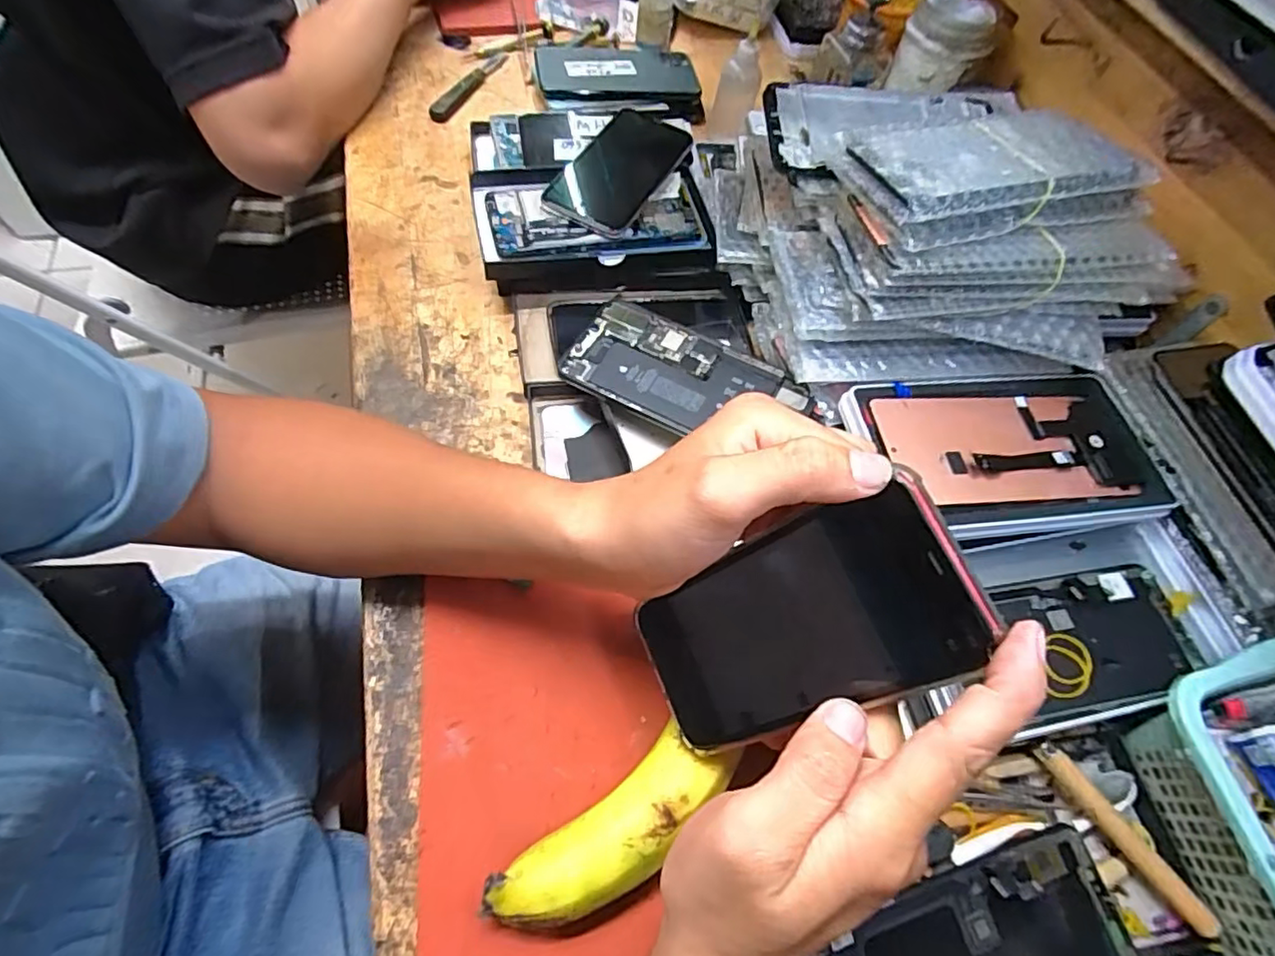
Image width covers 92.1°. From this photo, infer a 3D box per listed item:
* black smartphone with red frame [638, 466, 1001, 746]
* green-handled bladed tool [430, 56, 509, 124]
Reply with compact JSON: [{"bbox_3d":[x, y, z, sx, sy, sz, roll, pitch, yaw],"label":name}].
[{"bbox_3d":[0.060,0.062,0.251,0.004,0.149,0.071,-3,64,-47],"label":"black smartphone with red frame"},{"bbox_3d":[-0.160,-0.378,0.592,0.023,0.015,0.126,23,63,8],"label":"green-handled bladed tool"}]

